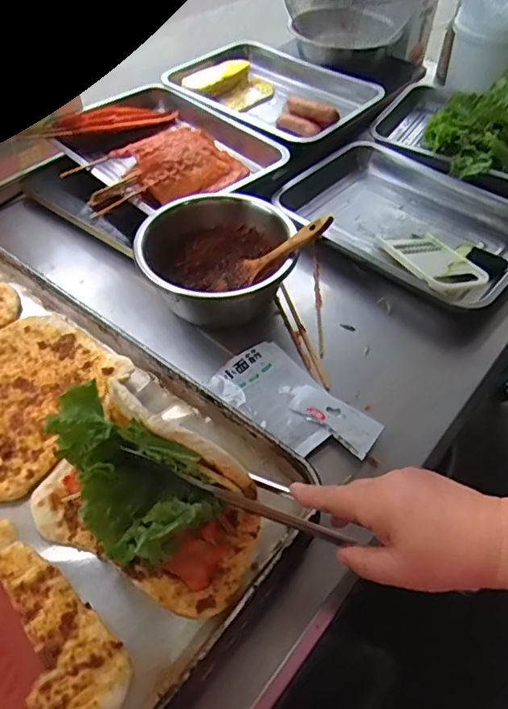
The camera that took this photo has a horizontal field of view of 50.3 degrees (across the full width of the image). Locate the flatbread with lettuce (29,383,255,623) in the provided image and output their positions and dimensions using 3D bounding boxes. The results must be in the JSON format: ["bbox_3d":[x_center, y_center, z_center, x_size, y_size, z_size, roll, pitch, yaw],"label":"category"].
[{"bbox_3d":[-0.091,0.111,0.427,0.186,0.094,0.104,28,54,23],"label":"flatbread with lettuce"}]

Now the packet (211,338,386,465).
[{"bbox_3d":[0.043,0.053,0.600,0.185,0.017,0.085,36,57,27],"label":"packet"}]

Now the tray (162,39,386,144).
[{"bbox_3d":[0.016,-0.496,0.998,0.375,0.043,0.268,30,55,23],"label":"tray"}]

